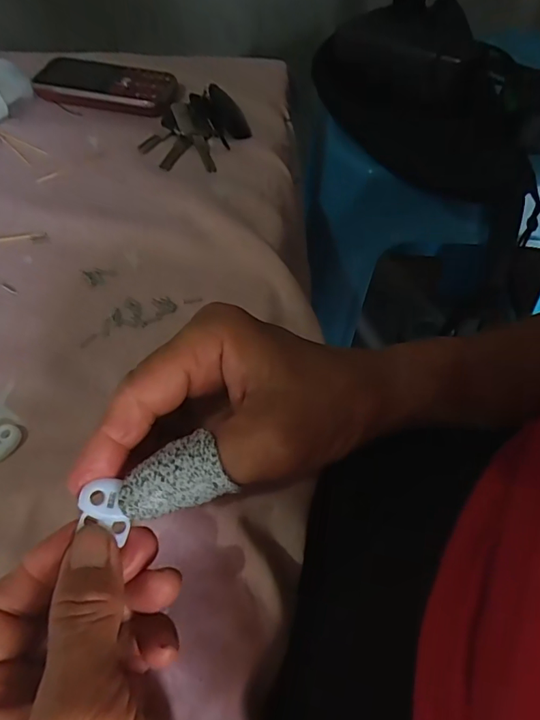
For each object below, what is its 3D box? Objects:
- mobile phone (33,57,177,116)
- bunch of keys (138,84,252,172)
[{"bbox_3d":[-0.142,-0.242,0.443,0.123,0.013,0.056,13,57,8],"label":"mobile phone"},{"bbox_3d":[-0.058,-0.191,0.407,0.071,0.015,0.096,17,57,10],"label":"bunch of keys"}]

